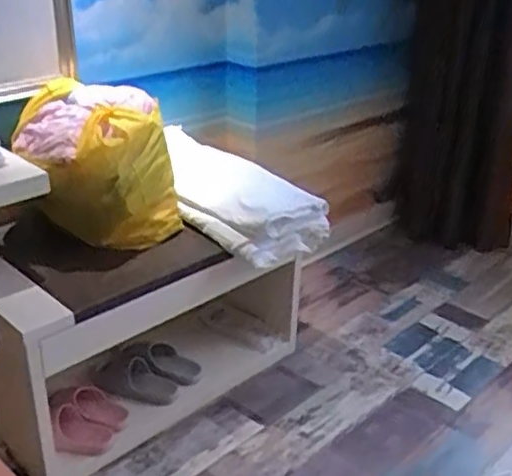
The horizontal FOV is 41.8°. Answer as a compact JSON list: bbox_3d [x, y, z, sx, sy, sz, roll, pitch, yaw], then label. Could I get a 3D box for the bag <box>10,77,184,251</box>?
[{"bbox_3d":[-0.344,-0.152,1.478,0.323,0.325,0.200,-18,32,-31],"label":"bag"}]

